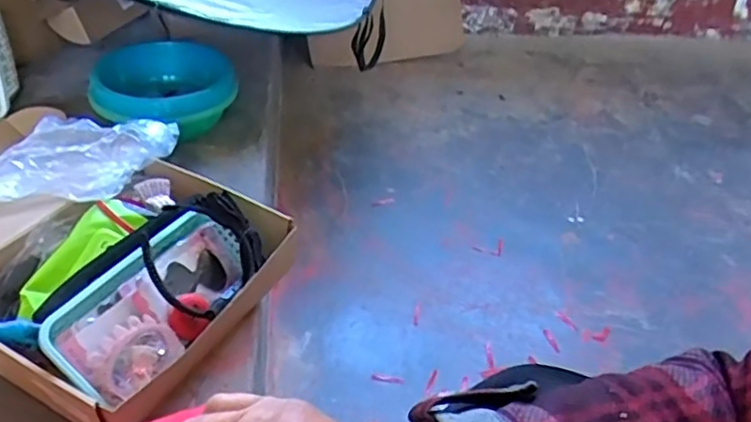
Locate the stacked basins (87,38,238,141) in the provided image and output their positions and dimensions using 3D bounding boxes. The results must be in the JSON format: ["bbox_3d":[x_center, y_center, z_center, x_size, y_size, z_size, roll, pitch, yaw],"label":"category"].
[{"bbox_3d":[-0.368,-0.216,1.104,0.223,0.092,0.189,5,40,1],"label":"stacked basins"}]

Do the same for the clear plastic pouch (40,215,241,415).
[{"bbox_3d":[-0.243,0.095,0.715,0.122,0.081,0.261,19,42,17],"label":"clear plastic pouch"}]

